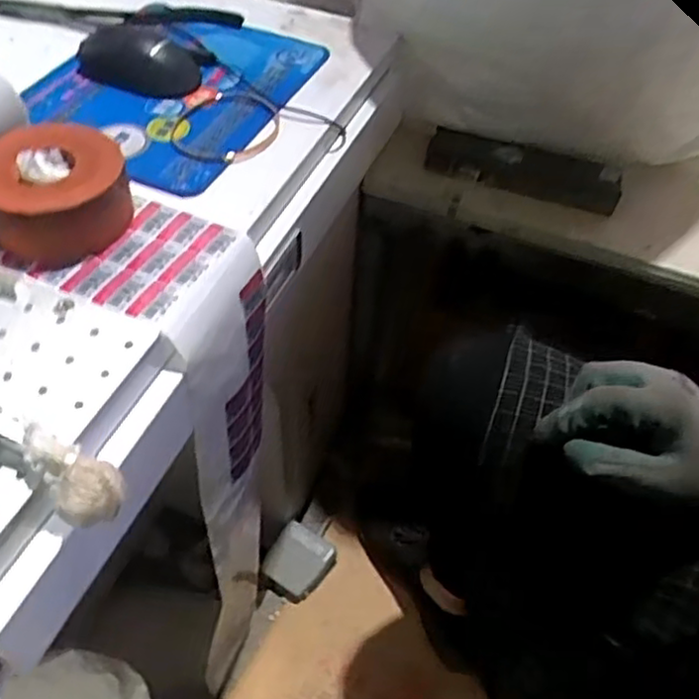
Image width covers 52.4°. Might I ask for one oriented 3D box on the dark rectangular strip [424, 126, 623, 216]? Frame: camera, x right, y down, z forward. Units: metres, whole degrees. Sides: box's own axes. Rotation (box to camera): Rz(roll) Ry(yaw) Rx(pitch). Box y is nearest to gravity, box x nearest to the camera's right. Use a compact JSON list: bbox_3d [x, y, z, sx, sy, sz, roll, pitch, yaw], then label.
[{"bbox_3d":[0.192,-0.201,0.787,0.208,0.014,0.054,16,92,5],"label":"dark rectangular strip"}]

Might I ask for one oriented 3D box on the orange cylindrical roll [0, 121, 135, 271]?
[{"bbox_3d":[-0.205,-0.110,0.488,0.104,0.051,0.092,-18,53,-18],"label":"orange cylindrical roll"}]

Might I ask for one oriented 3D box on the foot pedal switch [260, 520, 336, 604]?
[{"bbox_3d":[-0.067,0.273,0.915,0.074,0.025,0.087,30,54,20],"label":"foot pedal switch"}]

